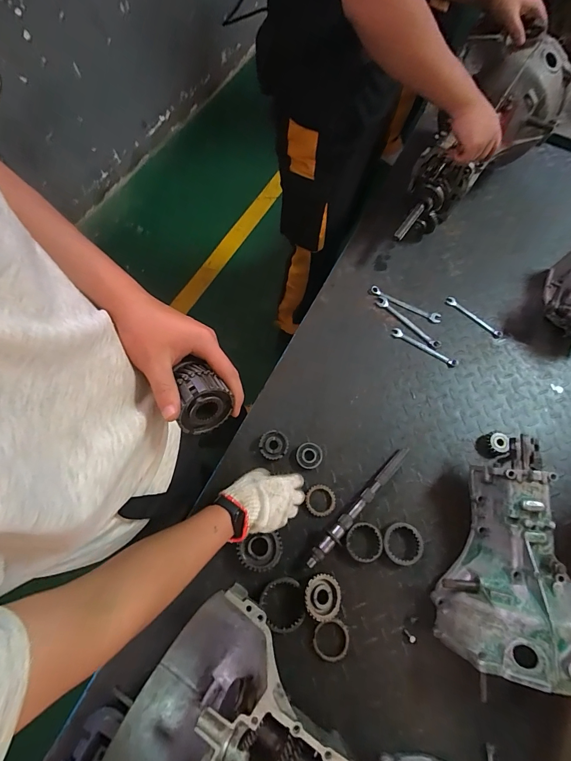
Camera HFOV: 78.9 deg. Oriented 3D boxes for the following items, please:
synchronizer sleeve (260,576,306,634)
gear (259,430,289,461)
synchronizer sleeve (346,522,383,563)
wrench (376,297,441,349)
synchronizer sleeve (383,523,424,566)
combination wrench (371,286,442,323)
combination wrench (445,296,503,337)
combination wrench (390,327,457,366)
[{"bbox_3d":[-0.007,0.388,0.598,0.072,0.016,0.080,-11,70,-4],"label":"synchronizer sleeve"},{"bbox_3d":[-0.023,0.130,0.693,0.055,0.022,0.057,0,71,-1],"label":"gear"},{"bbox_3d":[0.144,0.298,0.640,0.067,0.025,0.067,0,71,-1],"label":"synchronizer sleeve"},{"bbox_3d":[0.283,-0.134,0.799,0.173,0.009,0.022,42,75,14],"label":"wrench"},{"bbox_3d":[0.218,0.302,0.641,0.076,0.021,0.070,16,71,4],"label":"synchronizer sleeve"},{"bbox_3d":[0.282,-0.180,0.817,0.172,0.014,0.023,25,72,9],"label":"combination wrench"},{"bbox_3d":[0.445,-0.151,0.815,0.146,0.005,0.024,37,74,13],"label":"combination wrench"},{"bbox_3d":[0.317,-0.075,0.787,0.156,0.008,0.020,29,72,10],"label":"combination wrench"}]

